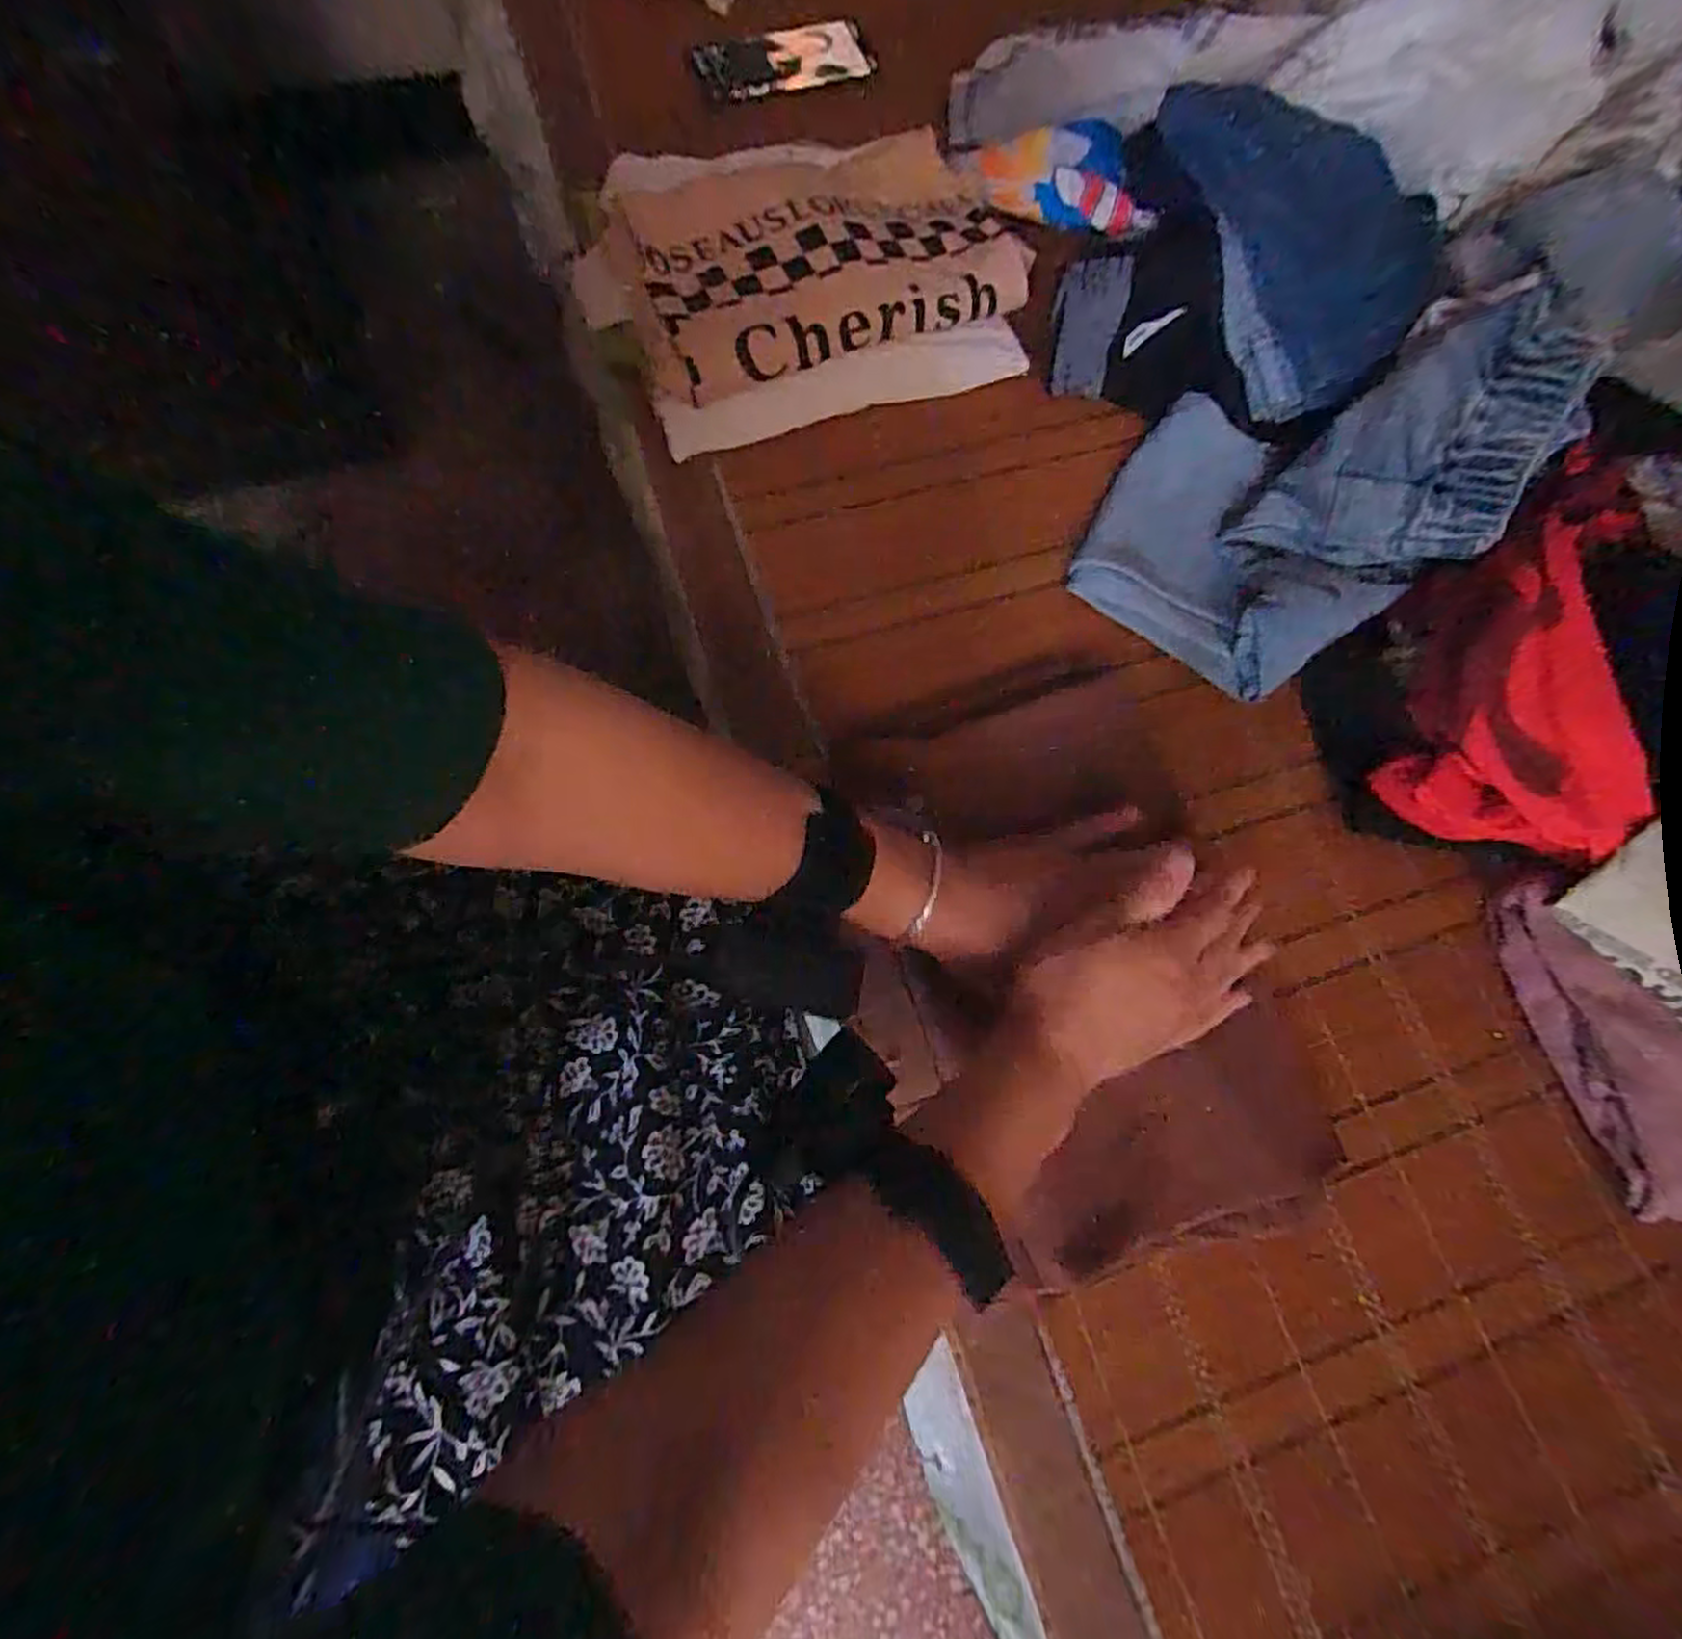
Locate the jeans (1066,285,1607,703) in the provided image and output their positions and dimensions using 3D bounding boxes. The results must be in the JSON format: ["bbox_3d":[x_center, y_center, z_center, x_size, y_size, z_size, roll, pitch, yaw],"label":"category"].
[{"bbox_3d":[0.301,-0.219,0.482,0.211,0.128,0.242,37,75,9],"label":"jeans"}]

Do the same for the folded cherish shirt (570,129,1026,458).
[{"bbox_3d":[-0.022,-0.406,0.554,0.301,0.066,0.225,-19,74,-8],"label":"folded cherish shirt"}]

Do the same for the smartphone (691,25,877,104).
[{"bbox_3d":[-0.047,-0.670,0.657,0.158,0.016,0.070,-19,76,-11],"label":"smartphone"}]

